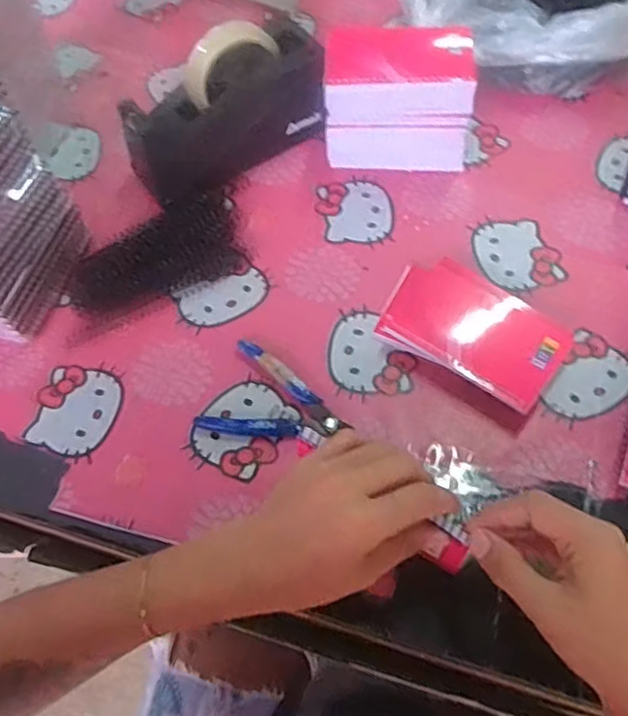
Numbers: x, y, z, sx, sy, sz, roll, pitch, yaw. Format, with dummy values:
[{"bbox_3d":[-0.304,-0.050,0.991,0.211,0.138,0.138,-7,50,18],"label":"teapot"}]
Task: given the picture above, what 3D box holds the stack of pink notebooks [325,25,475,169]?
[{"bbox_3d":[0.079,-0.242,0.628,0.132,0.114,0.070,0,61,3],"label":"stack of pink notebooks"}]

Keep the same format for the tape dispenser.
[{"bbox_3d":[-0.083,-0.239,0.637,0.192,0.115,0.086,-35,64,-15],"label":"tape dispenser"}]

